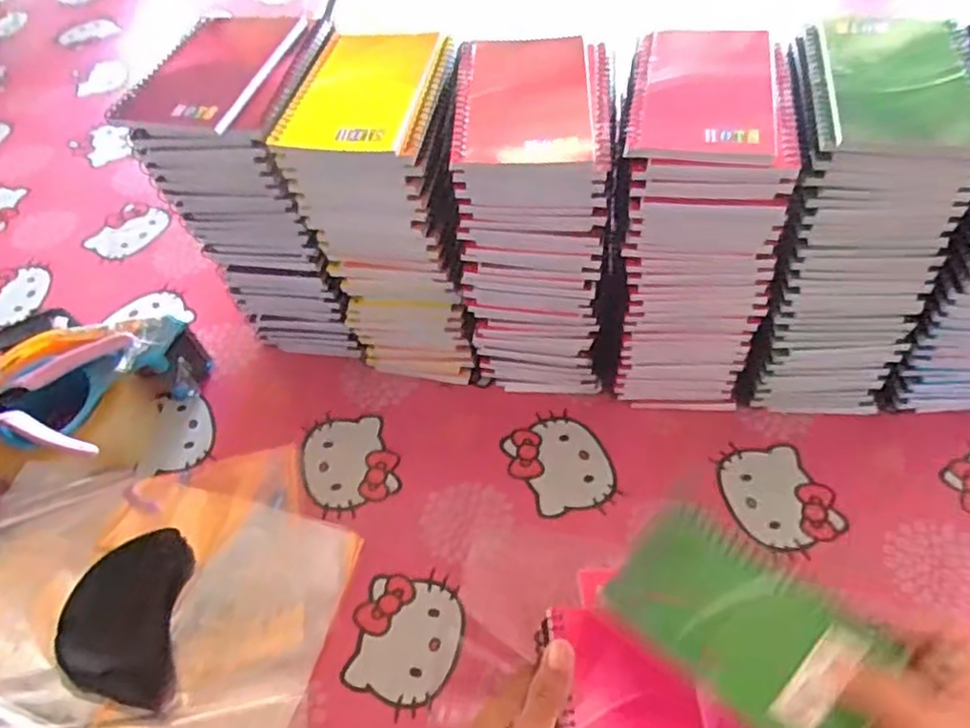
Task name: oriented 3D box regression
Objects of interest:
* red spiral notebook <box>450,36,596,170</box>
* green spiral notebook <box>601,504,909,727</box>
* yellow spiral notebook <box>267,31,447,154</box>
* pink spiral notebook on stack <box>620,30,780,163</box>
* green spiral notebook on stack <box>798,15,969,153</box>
[{"bbox_3d":[0.023,-0.165,0.427,0.082,0.009,0.121,-2,53,4],"label":"red spiral notebook"},{"bbox_3d":[0.134,0.134,0.361,0.076,0.010,0.130,-41,49,-22],"label":"green spiral notebook"},{"bbox_3d":[-0.079,-0.180,0.447,0.083,0.006,0.125,7,54,10],"label":"yellow spiral notebook"},{"bbox_3d":[0.132,-0.166,0.420,0.081,0.009,0.126,8,54,10],"label":"pink spiral notebook on stack"},{"bbox_3d":[0.238,-0.165,0.405,0.089,0.016,0.121,7,54,10],"label":"green spiral notebook on stack"}]

